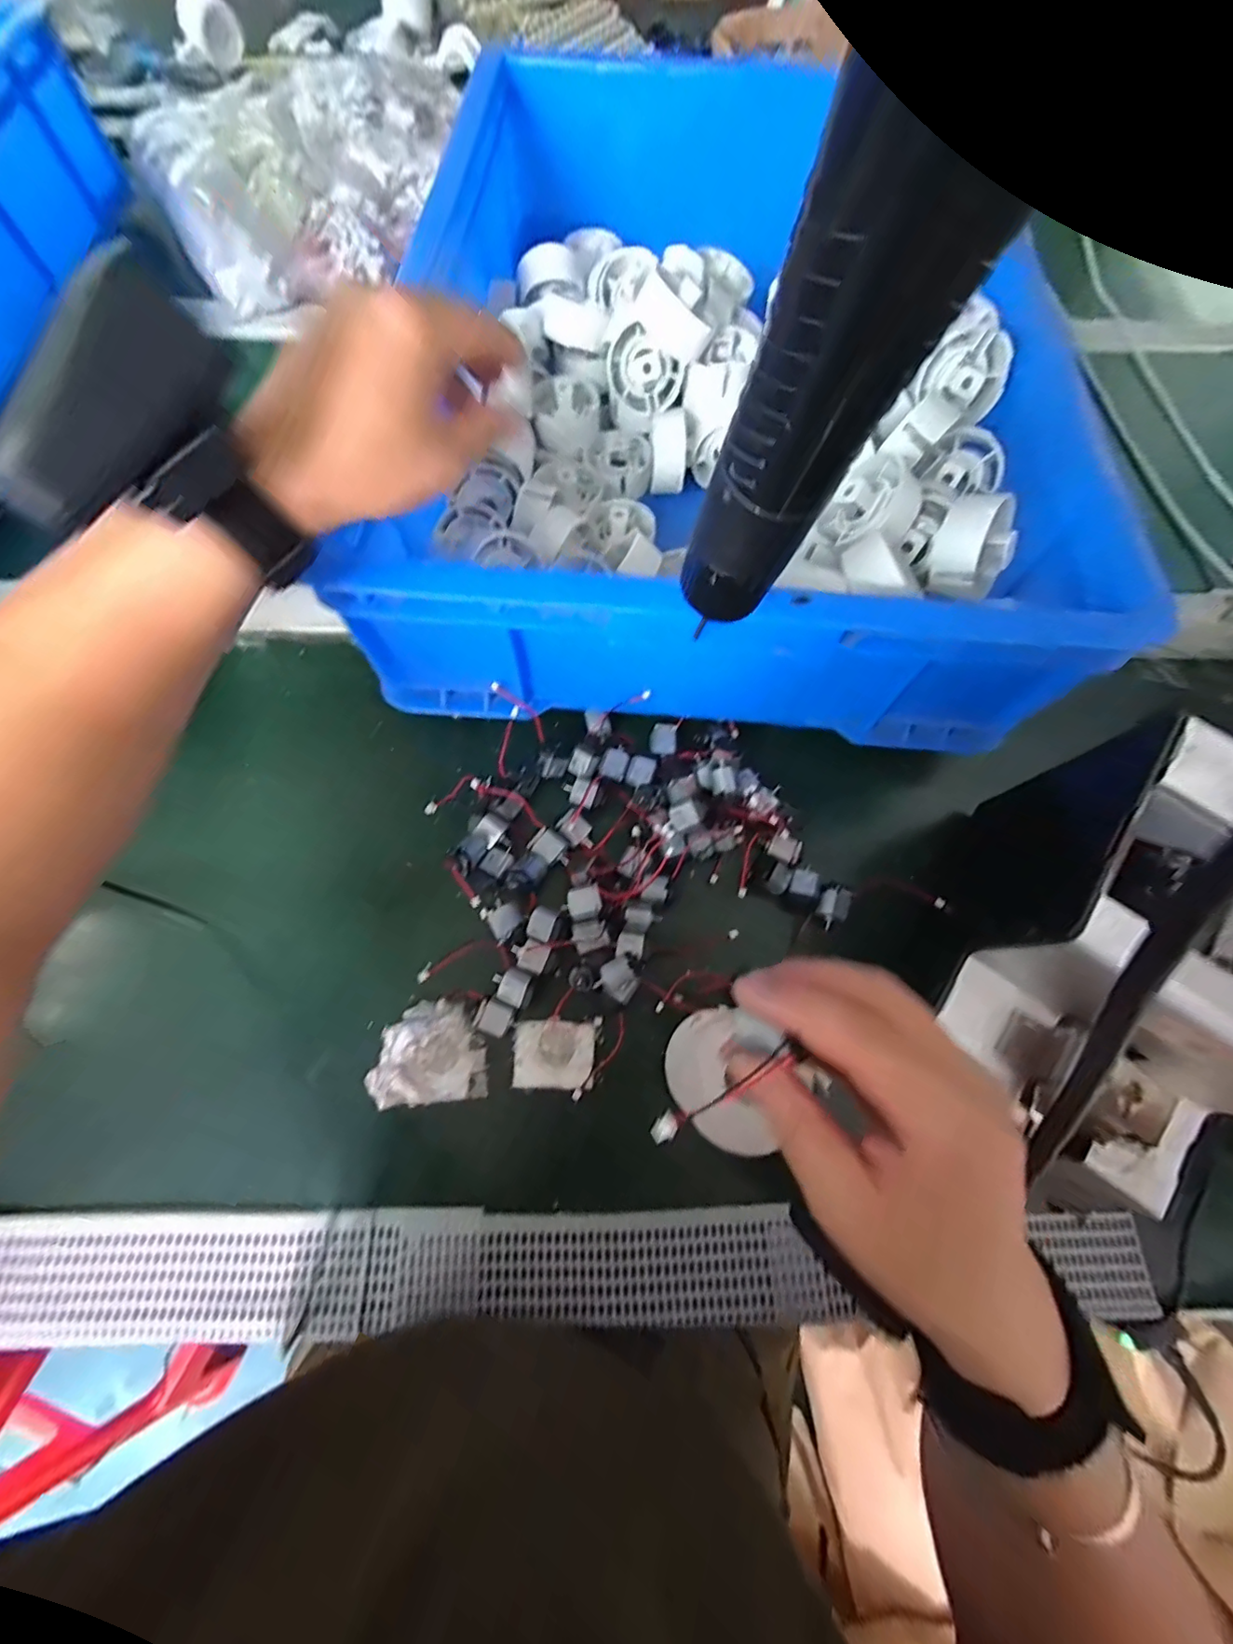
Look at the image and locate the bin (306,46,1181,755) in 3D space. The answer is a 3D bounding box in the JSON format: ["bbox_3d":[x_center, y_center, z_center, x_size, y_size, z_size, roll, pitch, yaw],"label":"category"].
[{"bbox_3d":[0.056,-0.341,0.413,0.372,0.131,0.582,2,69,-1],"label":"bin"}]

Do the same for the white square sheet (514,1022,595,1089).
[{"bbox_3d":[-0.037,0.138,0.324,0.047,0.004,0.036,2,69,-1],"label":"white square sheet"}]

